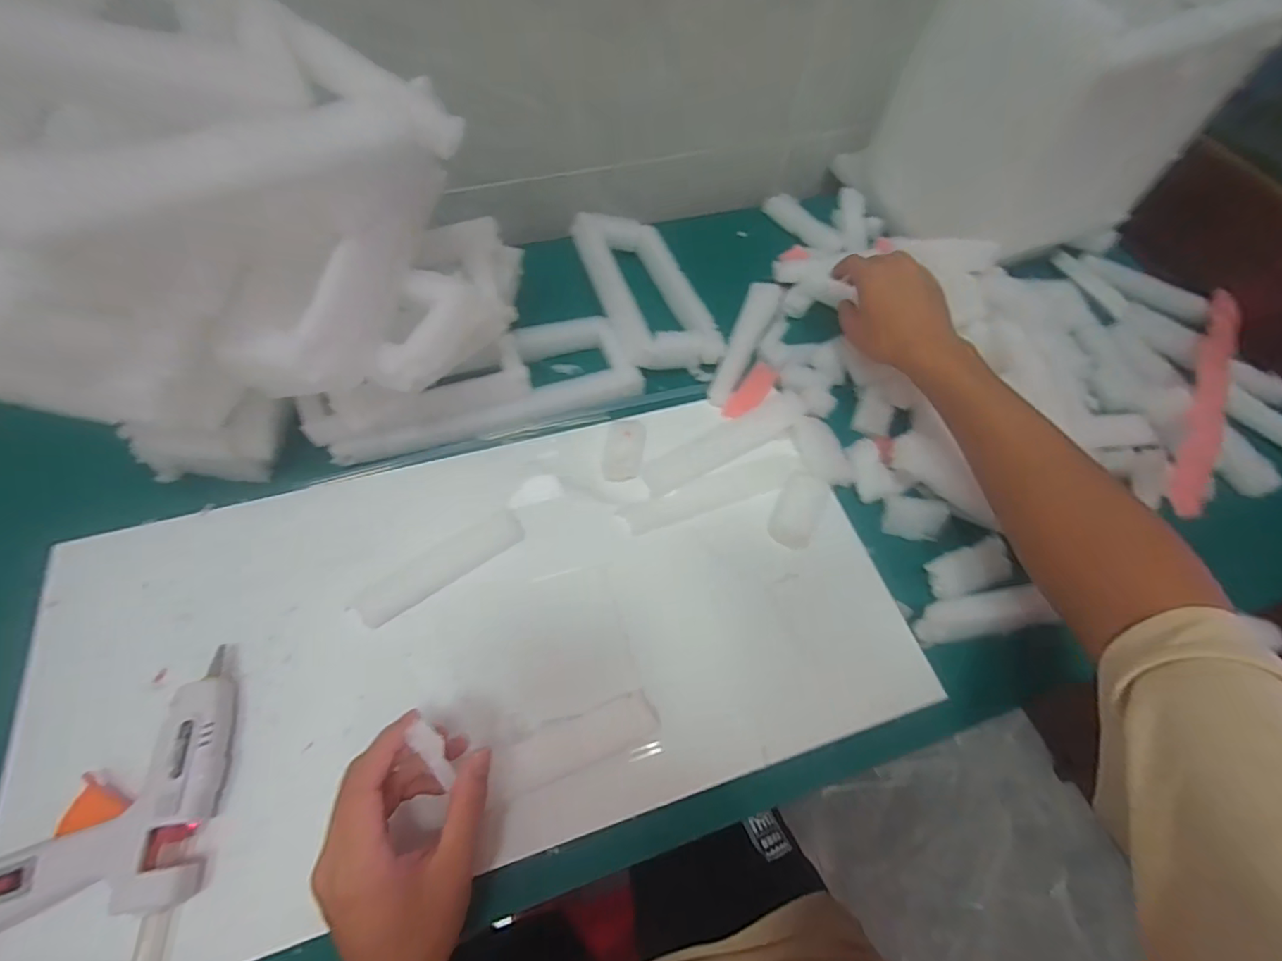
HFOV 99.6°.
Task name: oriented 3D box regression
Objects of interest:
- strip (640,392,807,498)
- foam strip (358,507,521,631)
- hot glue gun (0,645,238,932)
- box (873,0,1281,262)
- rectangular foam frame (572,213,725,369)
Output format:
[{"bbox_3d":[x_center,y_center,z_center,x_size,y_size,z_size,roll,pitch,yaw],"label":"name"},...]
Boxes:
[{"bbox_3d":[0.074,-0.034,0.472,0.157,0.017,0.032,-27,67,-16],"label":"strip"},{"bbox_3d":[-0.152,0.063,0.415,0.127,0.005,0.035,-34,70,-19],"label":"foam strip"},{"bbox_3d":[-0.315,0.182,0.323,0.117,0.034,0.134,-7,63,-7],"label":"hot glue gun"},{"bbox_3d":[0.383,-0.370,0.506,0.204,0.187,0.210,-15,62,-12],"label":"box"},{"bbox_3d":[0.006,-0.201,0.553,0.104,0.025,0.200,-14,65,-11],"label":"rectangular foam frame"}]

